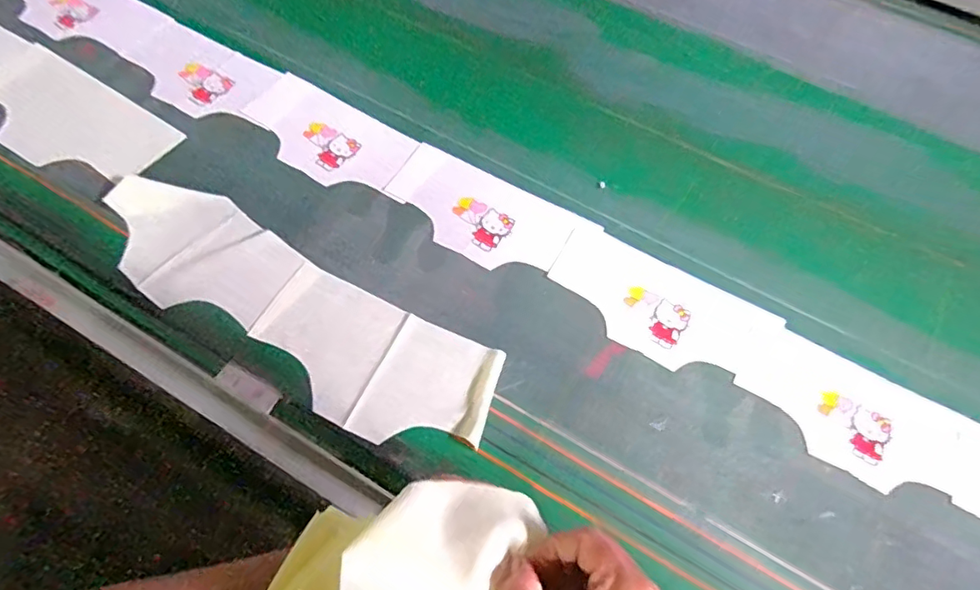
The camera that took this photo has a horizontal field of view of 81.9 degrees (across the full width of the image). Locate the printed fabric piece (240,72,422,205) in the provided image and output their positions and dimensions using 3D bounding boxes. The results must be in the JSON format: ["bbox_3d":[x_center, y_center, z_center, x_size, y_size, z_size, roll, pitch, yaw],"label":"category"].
[{"bbox_3d":[-0.235,-0.225,0.796,0.253,0.010,0.129,30,65,13],"label":"printed fabric piece"}]

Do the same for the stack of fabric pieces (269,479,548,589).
[{"bbox_3d":[-0.056,0.175,0.345,0.186,0.074,0.103,-9,63,-8],"label":"stack of fabric pieces"}]

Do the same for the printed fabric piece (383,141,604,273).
[{"bbox_3d":[-0.012,-0.111,0.755,0.257,0.009,0.142,30,61,12],"label":"printed fabric piece"}]

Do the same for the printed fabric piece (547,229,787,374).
[{"bbox_3d":[0.203,0.012,0.698,0.259,0.005,0.134,27,64,11],"label":"printed fabric piece"}]

